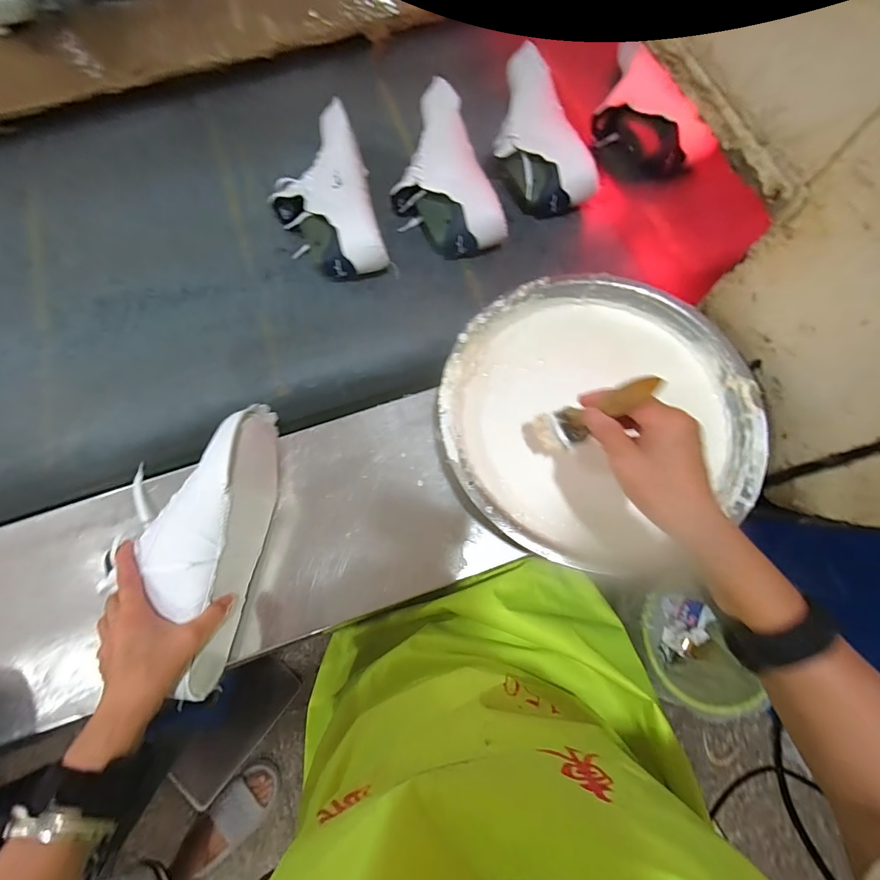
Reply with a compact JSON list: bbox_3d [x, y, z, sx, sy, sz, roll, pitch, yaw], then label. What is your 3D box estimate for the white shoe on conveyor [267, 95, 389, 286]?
[{"bbox_3d":[-0.173,-0.359,0.628,0.145,0.094,0.256,-19,74,-5],"label":"white shoe on conveyor"}]

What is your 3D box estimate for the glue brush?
[{"bbox_3d":[0.126,-0.020,0.359,0.019,0.156,0.035,1,74,-22],"label":"glue brush"}]

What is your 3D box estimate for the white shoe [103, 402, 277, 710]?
[{"bbox_3d":[-0.259,0.094,0.439,0.104,0.097,0.295,8,73,1],"label":"white shoe"}]

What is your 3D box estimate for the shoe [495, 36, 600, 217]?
[{"bbox_3d":[0.138,-0.485,0.656,0.116,0.089,0.269,-22,74,-6],"label":"shoe"}]

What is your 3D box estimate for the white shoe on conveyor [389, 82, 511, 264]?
[{"bbox_3d":[-0.011,-0.413,0.643,0.137,0.094,0.279,-19,74,-5],"label":"white shoe on conveyor"}]

